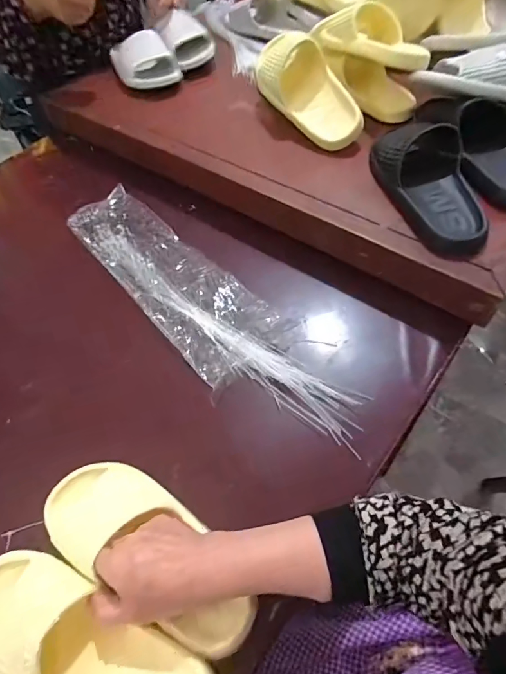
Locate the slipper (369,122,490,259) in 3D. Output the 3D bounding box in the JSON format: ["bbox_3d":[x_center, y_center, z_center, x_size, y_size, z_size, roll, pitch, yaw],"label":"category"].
[{"bbox_3d":[0.250,-0.219,0.566,0.112,0.071,0.230,-8,56,-1],"label":"slipper"}]

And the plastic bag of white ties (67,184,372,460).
[{"bbox_3d":[-0.095,-0.064,0.607,0.124,0.036,0.600,-37,61,-19],"label":"plastic bag of white ties"}]

